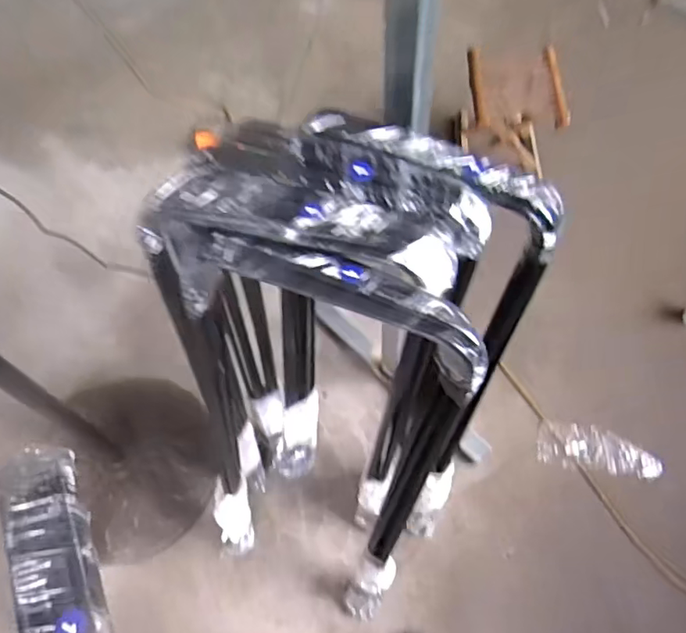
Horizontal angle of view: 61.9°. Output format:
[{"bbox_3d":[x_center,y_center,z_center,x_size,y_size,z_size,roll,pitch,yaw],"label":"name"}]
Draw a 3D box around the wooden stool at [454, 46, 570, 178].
[{"bbox_3d":[0.482,-0.560,1.680,0.256,0.293,0.304,0,63,0],"label":"wooden stool"}]

